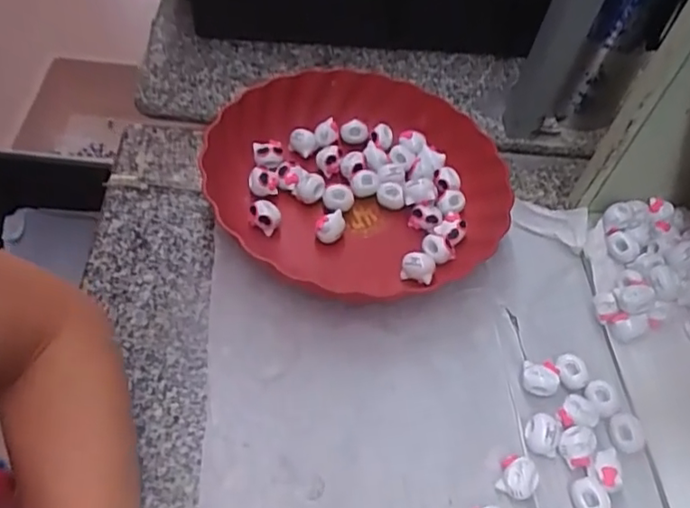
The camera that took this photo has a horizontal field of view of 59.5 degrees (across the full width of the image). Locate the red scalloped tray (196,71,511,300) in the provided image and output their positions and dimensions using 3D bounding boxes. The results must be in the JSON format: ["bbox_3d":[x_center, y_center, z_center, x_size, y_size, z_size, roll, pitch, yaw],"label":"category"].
[{"bbox_3d":[0.017,-0.066,0.507,0.244,0.042,0.241,39,59,24],"label":"red scalloped tray"}]

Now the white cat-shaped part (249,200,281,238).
[{"bbox_3d":[-0.064,-0.029,0.480,0.024,0.029,0.013,12,52,5],"label":"white cat-shaped part"}]

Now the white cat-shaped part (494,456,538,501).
[{"bbox_3d":[0.110,0.141,0.381,0.023,0.015,0.024,2,51,-3],"label":"white cat-shaped part"}]

